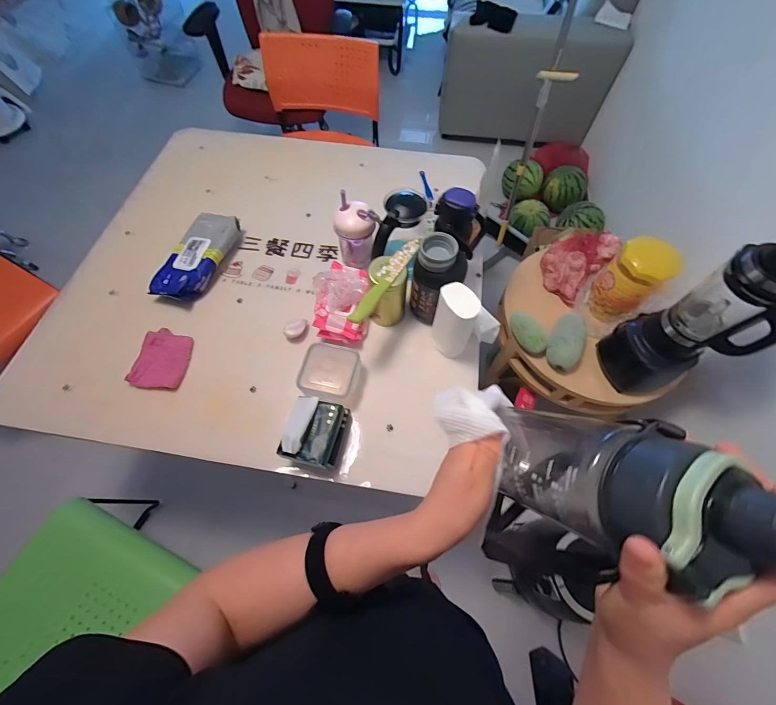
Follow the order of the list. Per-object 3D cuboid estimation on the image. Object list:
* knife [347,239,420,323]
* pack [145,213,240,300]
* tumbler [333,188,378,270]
[{"bbox_3d":[-0.002,-0.147,0.680,0.031,0.028,0.243,27,67,12],"label":"knife"},{"bbox_3d":[-0.470,-0.234,0.859,0.129,0.056,0.256,13,65,6],"label":"pack"},{"bbox_3d":[-0.073,-0.270,0.825,0.096,0.163,0.093,0,64,0],"label":"tumbler"}]

